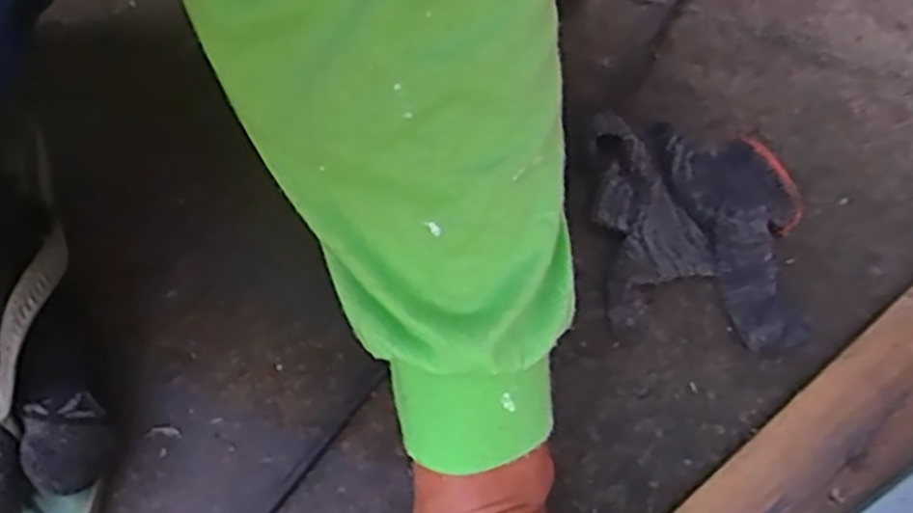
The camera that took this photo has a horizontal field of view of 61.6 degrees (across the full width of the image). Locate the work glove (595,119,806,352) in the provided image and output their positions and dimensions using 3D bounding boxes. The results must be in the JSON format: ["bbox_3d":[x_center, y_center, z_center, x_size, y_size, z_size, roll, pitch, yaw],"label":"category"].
[{"bbox_3d":[0.134,-0.019,0.430,0.112,0.036,0.138,3,61,0],"label":"work glove"}]

